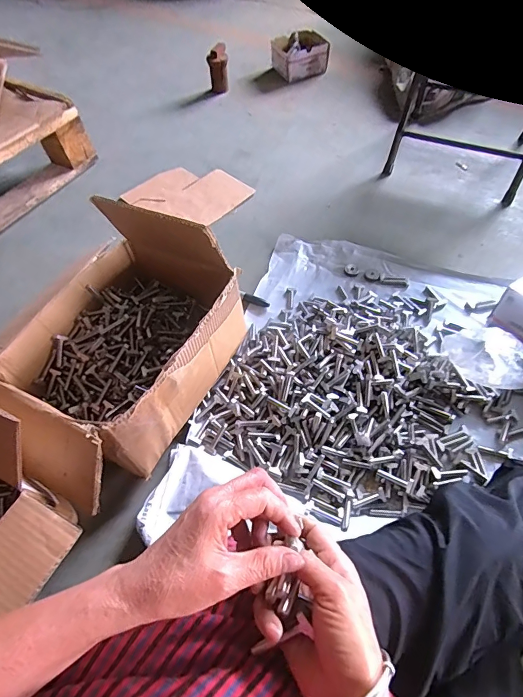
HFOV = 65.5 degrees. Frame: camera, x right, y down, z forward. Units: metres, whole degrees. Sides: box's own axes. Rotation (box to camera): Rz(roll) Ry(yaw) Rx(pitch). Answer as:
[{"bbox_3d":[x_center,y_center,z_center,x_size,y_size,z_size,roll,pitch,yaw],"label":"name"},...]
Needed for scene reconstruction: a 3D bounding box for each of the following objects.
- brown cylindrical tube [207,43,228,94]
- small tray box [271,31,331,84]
[{"bbox_3d":[-0.142,-0.918,1.337,0.064,0.119,0.055,-8,56,-2],"label":"brown cylindrical tube"},{"bbox_3d":[0.128,-1.009,1.403,0.178,0.086,0.153,-17,57,-8],"label":"small tray box"}]

